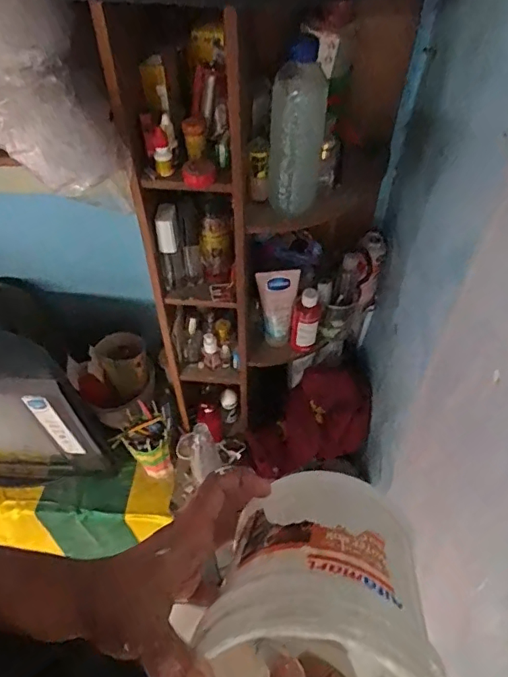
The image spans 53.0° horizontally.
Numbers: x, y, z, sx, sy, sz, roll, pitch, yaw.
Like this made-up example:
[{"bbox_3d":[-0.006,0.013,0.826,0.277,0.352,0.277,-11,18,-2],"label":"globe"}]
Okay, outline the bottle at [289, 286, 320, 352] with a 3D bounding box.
[{"bbox_3d":[0.093,-0.030,0.932,0.048,0.140,0.032,5,52,5],"label":"bottle"}]

